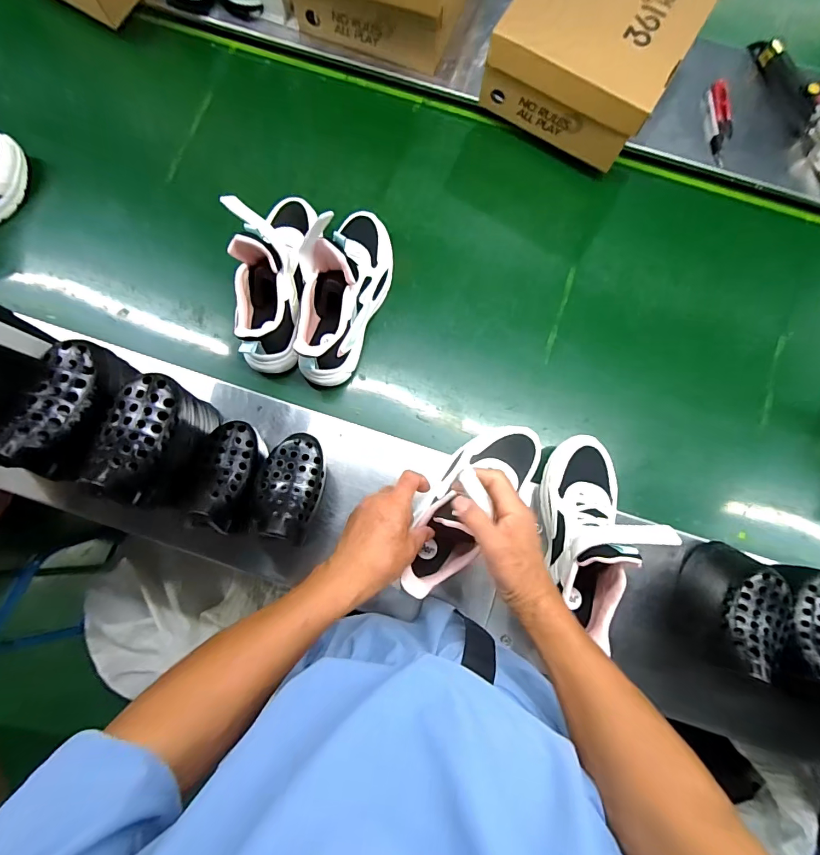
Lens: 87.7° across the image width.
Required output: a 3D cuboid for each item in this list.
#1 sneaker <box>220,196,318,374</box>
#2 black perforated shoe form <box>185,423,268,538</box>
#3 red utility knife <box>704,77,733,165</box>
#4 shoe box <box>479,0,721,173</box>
[{"bbox_3d":[-0.188,-0.216,0.584,0.080,0.157,0.252,3,80,-1],"label":"sneaker"},{"bbox_3d":[-0.213,0.053,0.488,0.073,0.064,0.127,4,80,0],"label":"black perforated shoe form"},{"bbox_3d":[0.500,-0.492,0.688,0.040,0.022,0.139,0,80,-1],"label":"red utility knife"},{"bbox_3d":[0.288,-0.586,0.637,0.243,0.129,0.285,30,81,4],"label":"shoe box"}]

